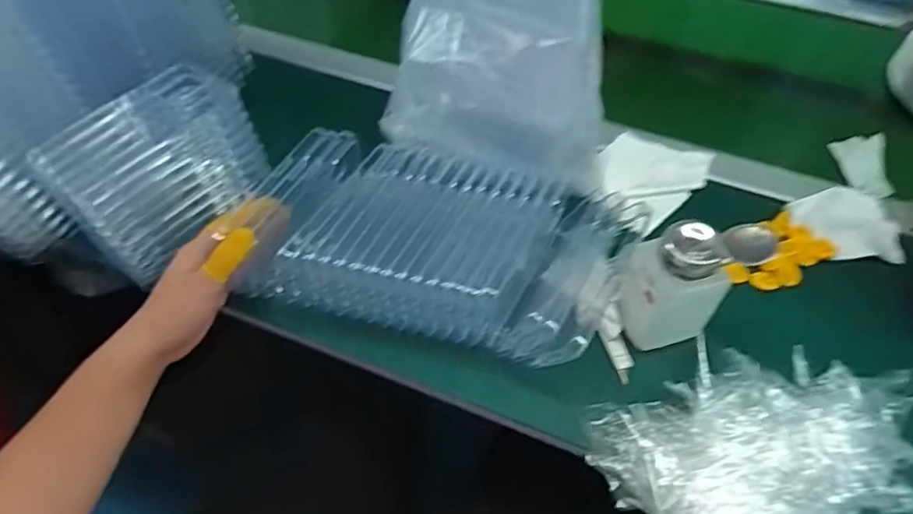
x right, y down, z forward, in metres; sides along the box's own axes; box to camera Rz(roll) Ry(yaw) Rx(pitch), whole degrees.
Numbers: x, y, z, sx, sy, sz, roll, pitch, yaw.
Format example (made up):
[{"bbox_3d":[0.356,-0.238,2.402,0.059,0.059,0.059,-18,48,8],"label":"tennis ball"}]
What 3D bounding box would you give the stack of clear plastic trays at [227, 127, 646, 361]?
[{"bbox_3d":[-0.012,-0.012,0.470,0.289,0.072,0.138,13,56,9],"label":"stack of clear plastic trays"}]

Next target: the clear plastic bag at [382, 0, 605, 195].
[{"bbox_3d":[0.062,-0.221,0.541,0.178,0.105,0.306,12,55,9],"label":"clear plastic bag"}]

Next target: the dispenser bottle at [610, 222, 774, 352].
[{"bbox_3d":[0.165,0.019,0.421,0.075,0.115,0.050,-4,55,-2],"label":"dispenser bottle"}]

